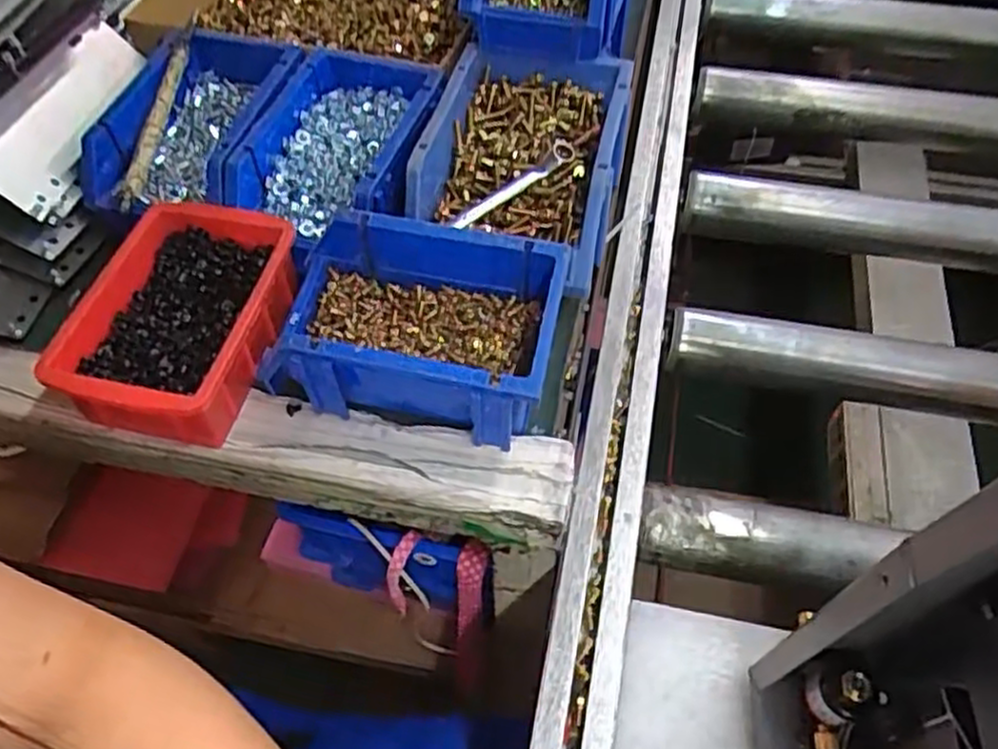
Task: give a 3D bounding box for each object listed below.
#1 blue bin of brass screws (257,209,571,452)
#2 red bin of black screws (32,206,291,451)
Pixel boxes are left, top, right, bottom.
[{"bbox_3d":[-0.047,-0.026,0.432,0.155,0.075,0.099,9,56,8],"label":"blue bin of brass screws"},{"bbox_3d":[-0.194,-0.034,0.451,0.114,0.047,0.150,7,56,6],"label":"red bin of black screws"}]

